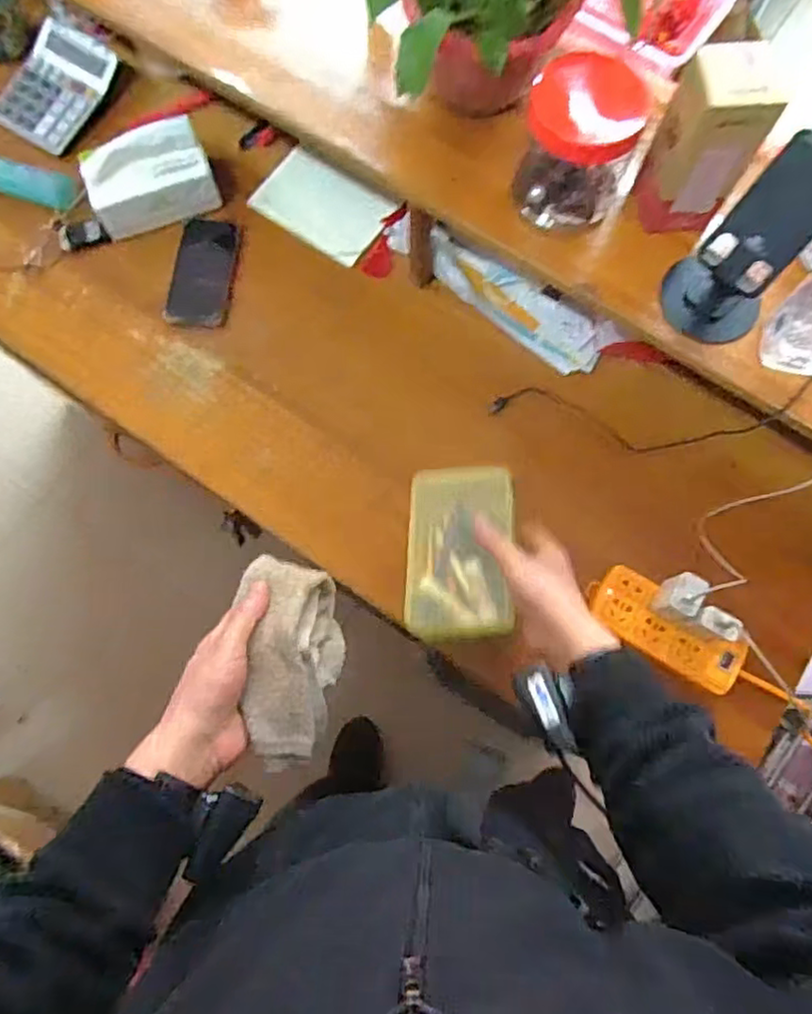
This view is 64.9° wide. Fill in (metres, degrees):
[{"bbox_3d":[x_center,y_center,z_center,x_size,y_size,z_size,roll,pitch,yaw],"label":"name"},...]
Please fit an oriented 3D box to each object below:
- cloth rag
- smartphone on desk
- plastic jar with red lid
[{"bbox_3d":[-0.102,0.133,0.559,0.085,0.068,0.174,0,70,-1],"label":"cloth rag"},{"bbox_3d":[-0.266,-0.311,0.839,0.079,0.015,0.152,7,75,1],"label":"smartphone on desk"},{"bbox_3d":[0.162,-0.347,0.609,0.105,0.118,0.111,0,75,-1],"label":"plastic jar with red lid"}]

